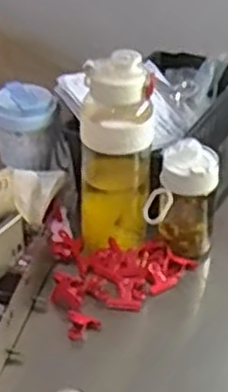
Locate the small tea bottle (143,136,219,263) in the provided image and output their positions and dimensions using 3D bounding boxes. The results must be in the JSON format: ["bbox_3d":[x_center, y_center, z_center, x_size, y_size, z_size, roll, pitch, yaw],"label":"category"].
[{"bbox_3d":[0.084,0.007,0.912,0.087,0.134,0.065,3,33,4],"label":"small tea bottle"}]

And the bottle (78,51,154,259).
[{"bbox_3d":[0.003,-0.047,0.888,0.087,0.244,0.074,-6,34,-10],"label":"bottle"}]

